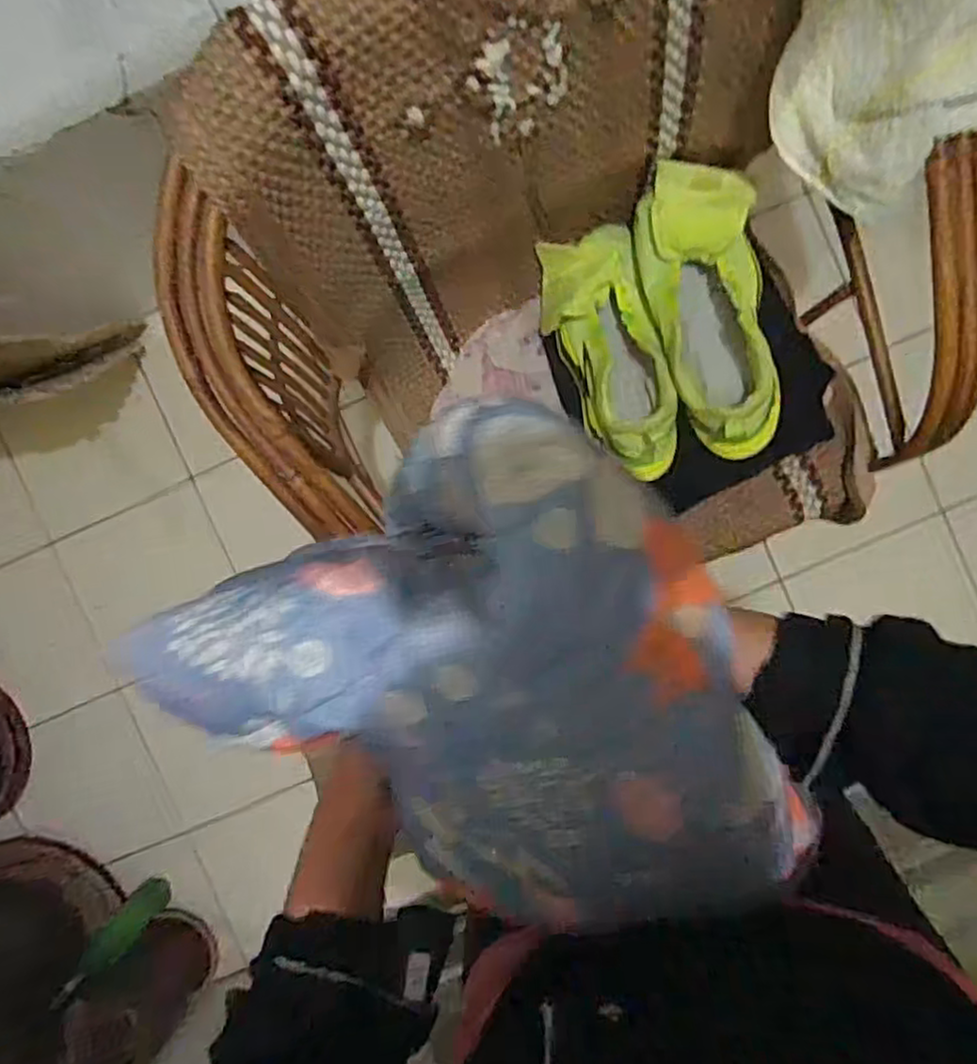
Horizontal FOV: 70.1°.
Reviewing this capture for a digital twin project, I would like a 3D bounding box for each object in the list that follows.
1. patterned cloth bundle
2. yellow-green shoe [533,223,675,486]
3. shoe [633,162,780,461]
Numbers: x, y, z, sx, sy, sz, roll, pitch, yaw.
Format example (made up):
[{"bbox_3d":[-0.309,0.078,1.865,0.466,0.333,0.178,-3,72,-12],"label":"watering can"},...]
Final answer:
[{"bbox_3d":[0.006,0.083,0.265,0.194,0.077,0.223,-33,90,2],"label":"patterned cloth bundle"},{"bbox_3d":[0.135,-0.196,0.755,0.102,0.103,0.285,-16,75,2],"label":"yellow-green shoe"},{"bbox_3d":[0.227,-0.224,0.719,0.112,0.084,0.294,-12,91,2],"label":"shoe"}]

